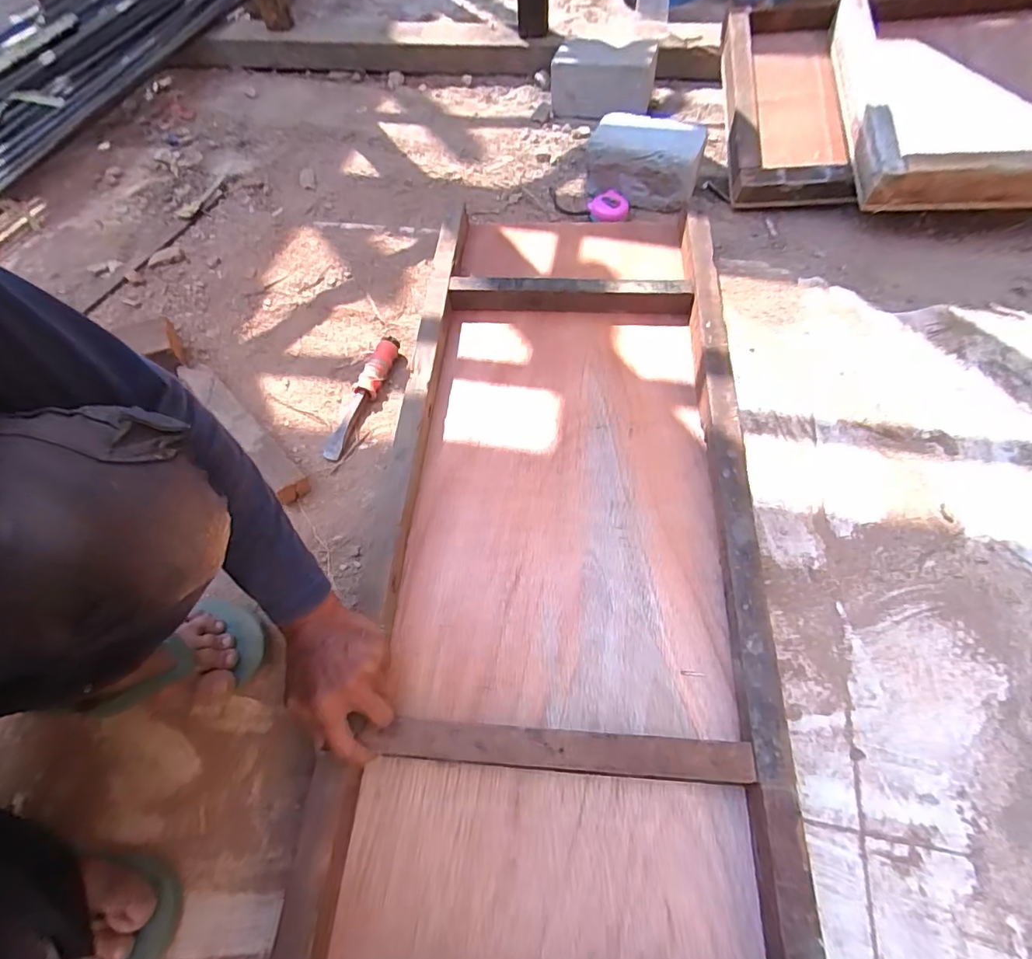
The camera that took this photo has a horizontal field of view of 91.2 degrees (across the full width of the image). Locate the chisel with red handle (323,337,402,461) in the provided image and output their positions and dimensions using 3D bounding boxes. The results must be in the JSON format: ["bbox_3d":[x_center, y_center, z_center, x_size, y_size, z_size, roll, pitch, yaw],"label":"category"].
[{"bbox_3d":[-0.215,-0.116,0.701,0.030,0.034,0.199,17,62,13],"label":"chisel with red handle"}]

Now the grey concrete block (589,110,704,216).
[{"bbox_3d":[0.227,-0.572,0.897,0.195,0.117,0.125,17,56,13],"label":"grey concrete block"}]

